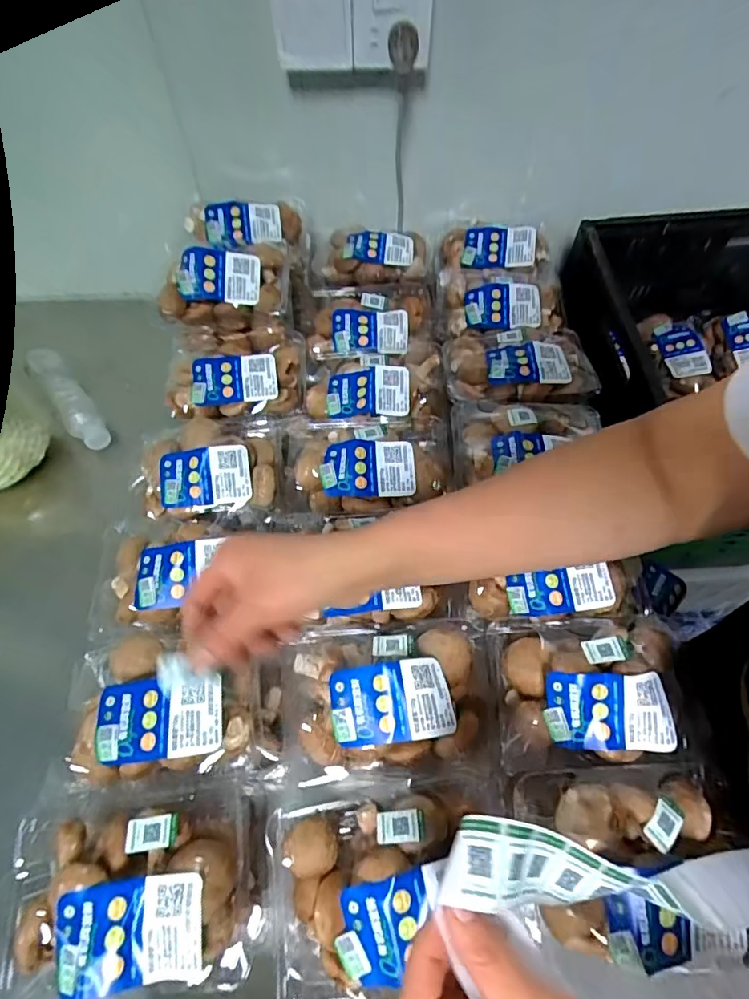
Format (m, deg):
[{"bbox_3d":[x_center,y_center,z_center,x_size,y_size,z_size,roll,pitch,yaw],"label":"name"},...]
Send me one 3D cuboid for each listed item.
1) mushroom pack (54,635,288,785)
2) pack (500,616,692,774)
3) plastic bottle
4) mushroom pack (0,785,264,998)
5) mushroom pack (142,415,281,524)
[{"bbox_3d":[-0.179,0.174,0.431,0.165,0.060,0.119,-2,58,-1],"label":"mushroom pack"},{"bbox_3d":[0.183,0.161,0.433,0.139,0.063,0.125,2,59,2],"label":"pack"},{"bbox_3d":[-0.430,-0.150,0.718,0.056,0.044,0.192,-34,64,-19],"label":"plastic bottle"},{"bbox_3d":[-0.181,0.285,0.381,0.182,0.067,0.116,-1,58,0],"label":"mushroom pack"},{"bbox_3d":[-0.187,-0.039,0.563,0.162,0.057,0.132,-3,59,-2],"label":"mushroom pack"}]

